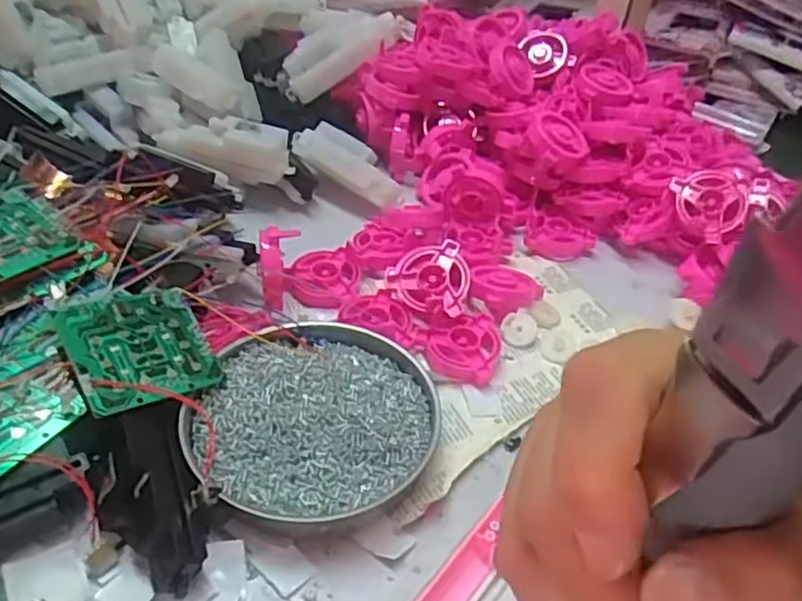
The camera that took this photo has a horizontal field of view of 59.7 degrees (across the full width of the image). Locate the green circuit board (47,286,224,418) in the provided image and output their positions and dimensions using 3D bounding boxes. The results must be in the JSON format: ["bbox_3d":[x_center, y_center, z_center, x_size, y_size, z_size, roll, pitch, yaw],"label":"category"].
[{"bbox_3d":[-0.141,0.023,0.376,0.069,0.005,0.073,-15,62,-41],"label":"green circuit board"}]

